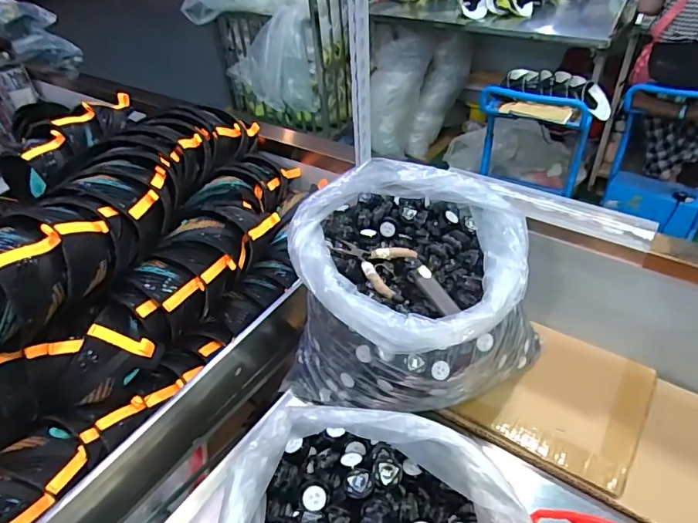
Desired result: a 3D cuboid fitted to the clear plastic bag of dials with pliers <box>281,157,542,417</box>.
[{"bbox_3d":[0.079,0.045,0.598,0.280,0.228,0.245,21,47,27],"label":"clear plastic bag of dials with pliers"}]

